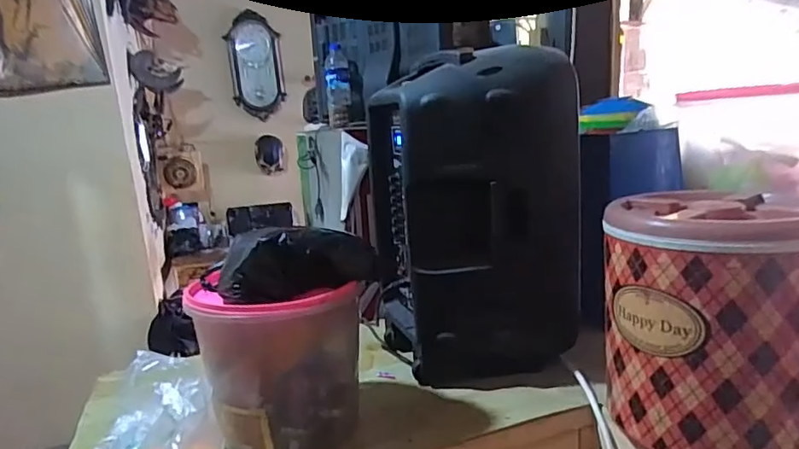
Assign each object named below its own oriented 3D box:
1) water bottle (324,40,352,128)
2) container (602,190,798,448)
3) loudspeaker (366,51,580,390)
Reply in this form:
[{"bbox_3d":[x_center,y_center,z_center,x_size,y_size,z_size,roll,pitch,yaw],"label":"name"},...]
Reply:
[{"bbox_3d":[-0.178,-0.404,1.590,0.070,0.226,0.059,-7,12,-6],"label":"water bottle"},{"bbox_3d":[0.413,0.132,0.731,0.243,0.305,0.213,-2,13,15],"label":"container"},{"bbox_3d":[0.132,-0.022,1.036,0.327,0.565,0.264,-7,12,-9],"label":"loudspeaker"}]

